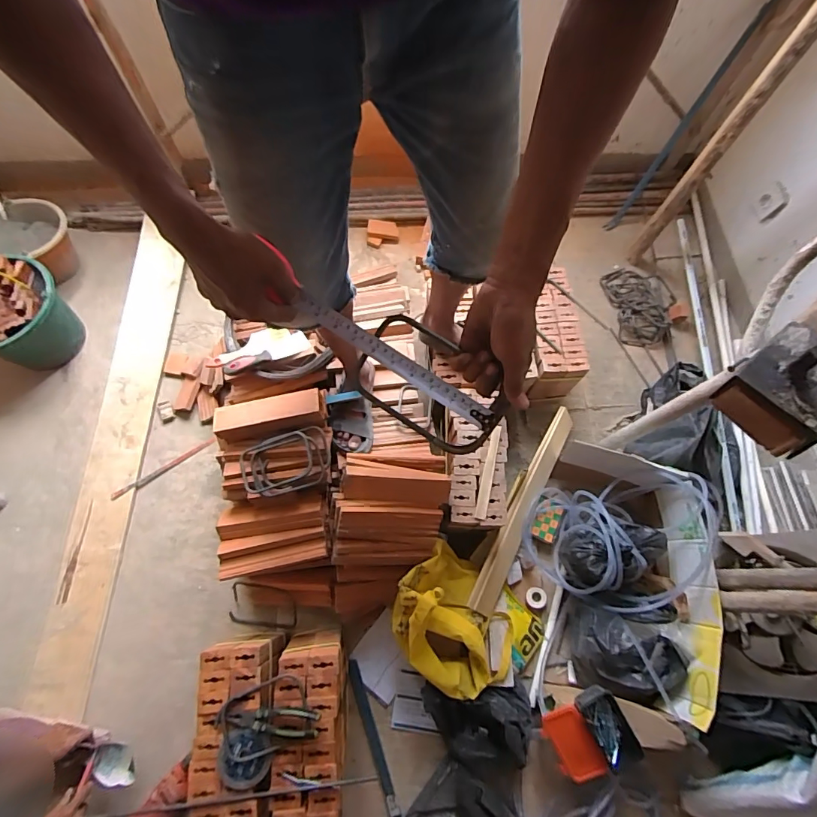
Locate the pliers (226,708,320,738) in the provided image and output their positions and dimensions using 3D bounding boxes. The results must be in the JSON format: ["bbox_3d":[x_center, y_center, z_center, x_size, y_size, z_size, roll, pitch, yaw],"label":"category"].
[{"bbox_3d":[-0.266,0.619,0.870,0.172,0.018,0.047,7,69,0],"label":"pliers"}]

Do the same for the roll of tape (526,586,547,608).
[{"bbox_3d":[0.343,0.508,1.184,0.054,0.020,0.053,1,70,-2],"label":"roll of tape"}]

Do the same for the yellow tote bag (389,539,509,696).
[{"bbox_3d":[0.112,0.508,1.033,0.252,0.215,0.325,-40,76,-15],"label":"yellow tote bag"}]

